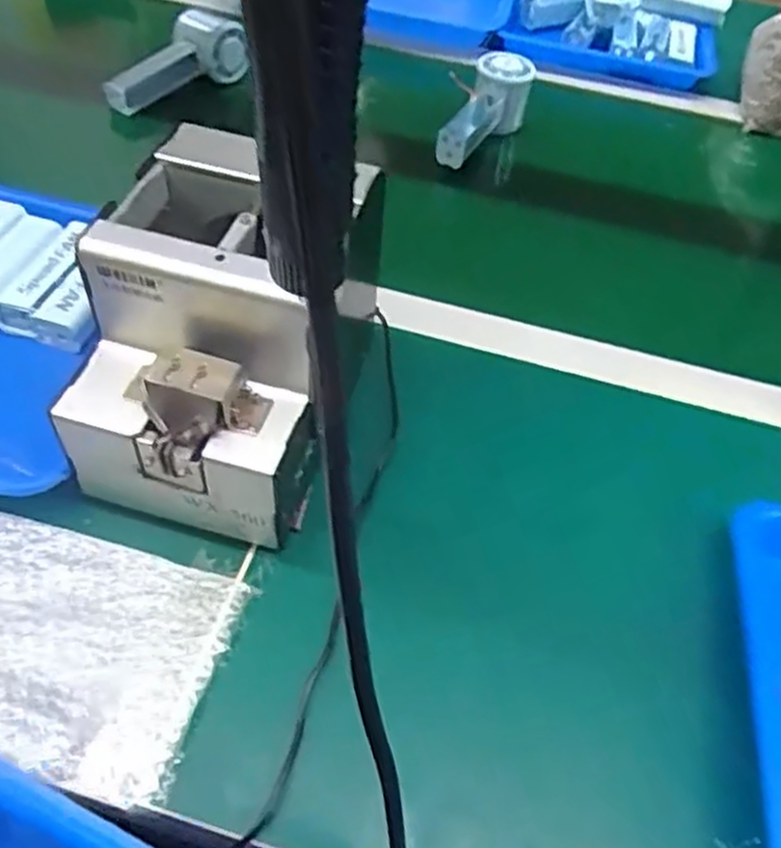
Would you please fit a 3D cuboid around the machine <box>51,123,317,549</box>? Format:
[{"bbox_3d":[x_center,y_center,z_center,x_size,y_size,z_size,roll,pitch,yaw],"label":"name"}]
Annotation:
[{"bbox_3d":[-0.095,-0.042,0.436,0.131,0.147,0.159,11,50,3],"label":"machine"}]

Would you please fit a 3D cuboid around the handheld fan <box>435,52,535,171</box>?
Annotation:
[{"bbox_3d":[0.085,-0.293,0.744,0.053,0.061,0.149,27,67,16],"label":"handheld fan"}]

